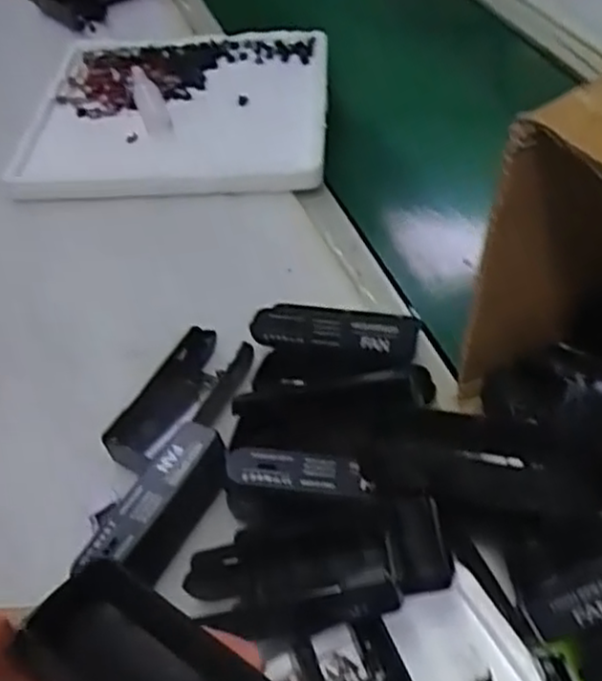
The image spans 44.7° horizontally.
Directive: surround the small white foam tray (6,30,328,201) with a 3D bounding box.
[{"bbox_3d":[-0.120,-0.217,0.702,0.275,0.031,0.247,1,54,7],"label":"small white foam tray"}]

